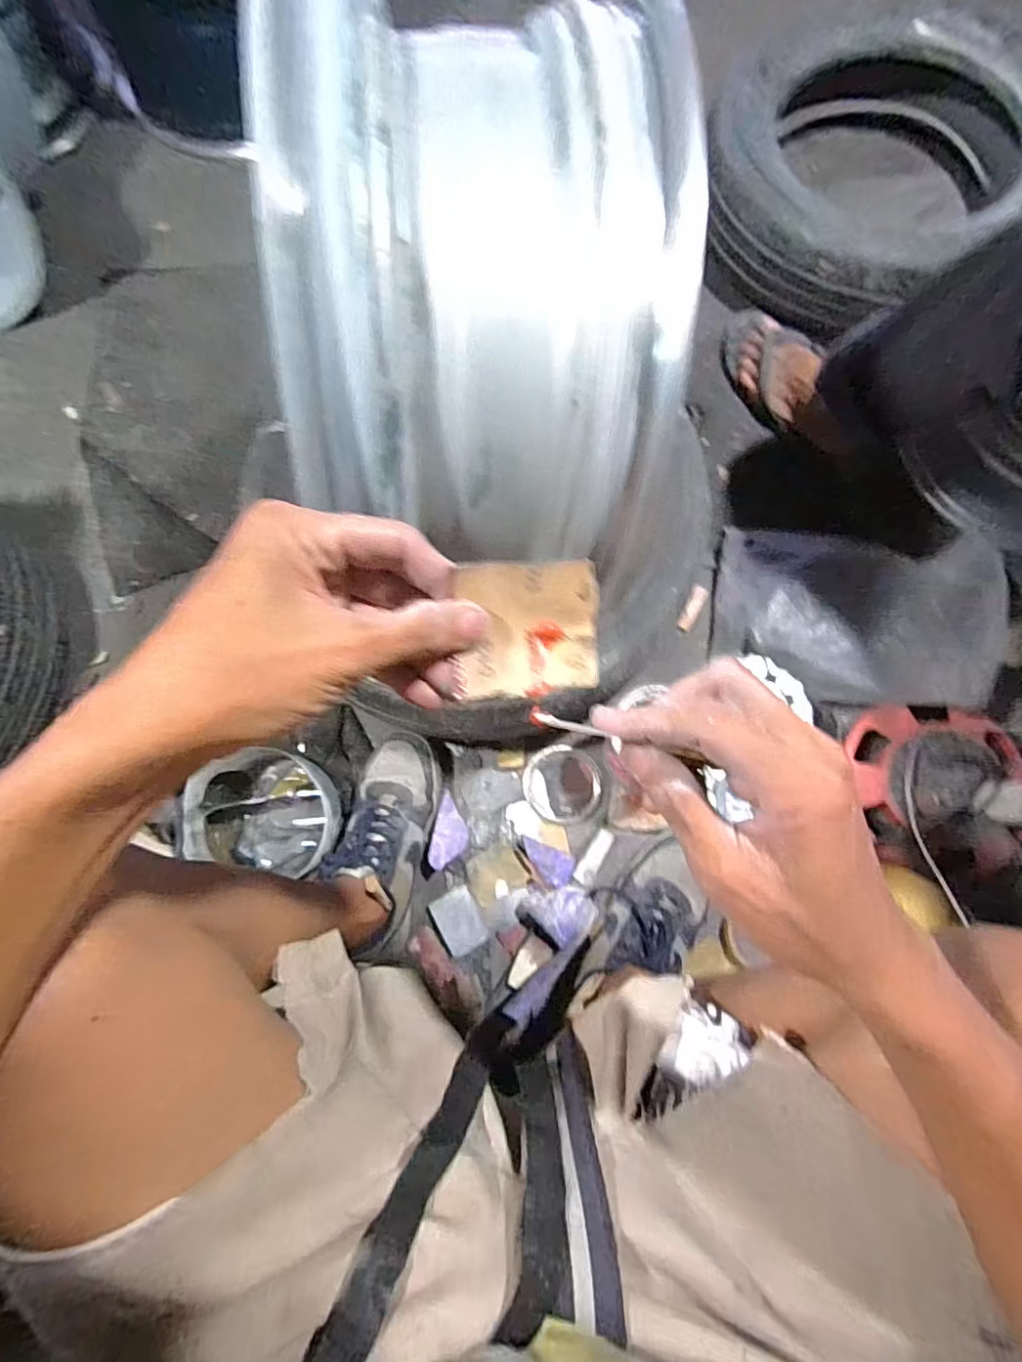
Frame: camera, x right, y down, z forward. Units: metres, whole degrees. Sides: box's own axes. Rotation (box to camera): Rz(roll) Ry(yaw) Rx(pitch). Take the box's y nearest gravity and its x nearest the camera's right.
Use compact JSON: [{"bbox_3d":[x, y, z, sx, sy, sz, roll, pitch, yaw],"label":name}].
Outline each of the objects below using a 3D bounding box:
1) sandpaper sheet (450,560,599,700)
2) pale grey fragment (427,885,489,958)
[{"bbox_3d":[0.009,-0.022,0.246,0.061,0.012,0.058,-5,109,-13],"label":"sandpaper sheet"},{"bbox_3d":[-0.064,0.296,0.691,0.054,0.017,0.070,-28,78,-5],"label":"pale grey fragment"}]

